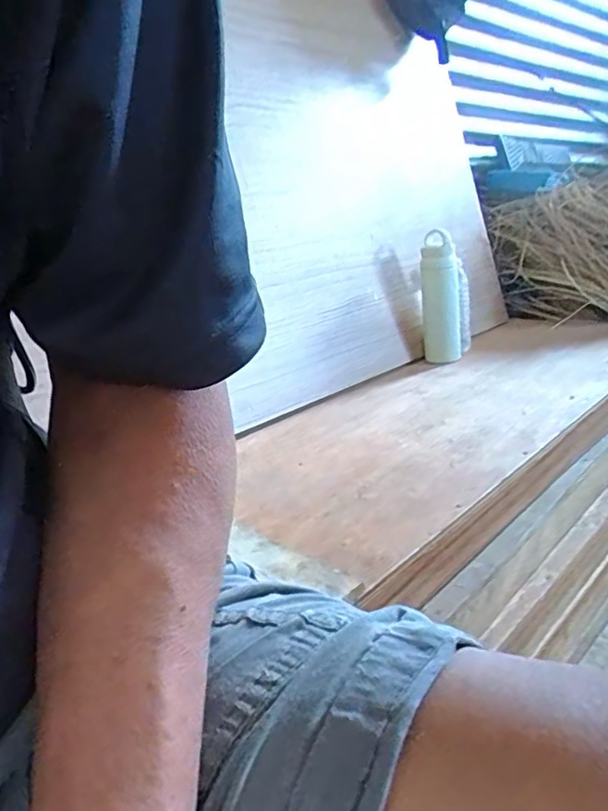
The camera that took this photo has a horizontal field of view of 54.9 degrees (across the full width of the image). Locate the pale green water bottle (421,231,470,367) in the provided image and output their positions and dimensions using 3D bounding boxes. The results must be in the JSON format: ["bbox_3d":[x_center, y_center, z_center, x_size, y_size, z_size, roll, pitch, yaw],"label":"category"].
[{"bbox_3d":[0.269,-0.199,1.114,0.095,0.220,0.061,4,20,17],"label":"pale green water bottle"}]

